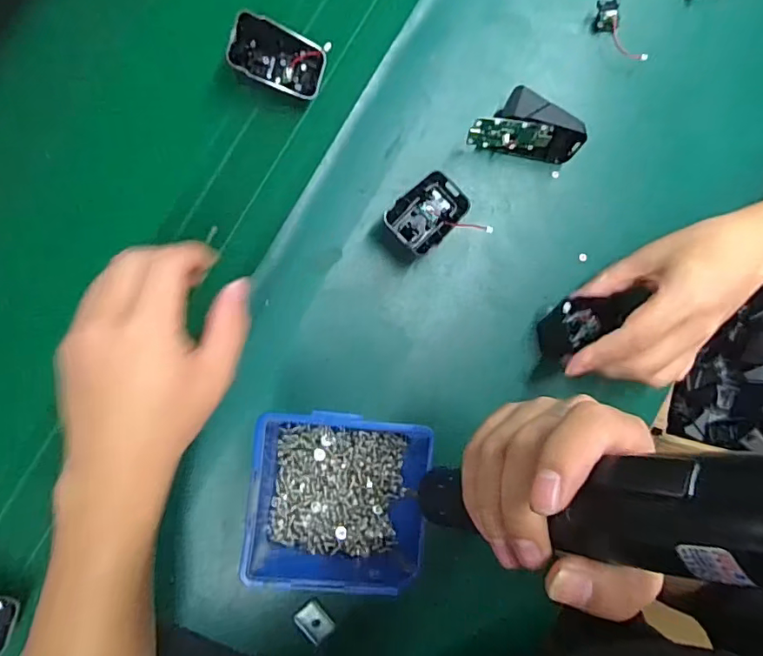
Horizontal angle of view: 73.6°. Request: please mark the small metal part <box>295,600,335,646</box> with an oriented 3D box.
[{"bbox_3d":[-0.050,0.222,0.386,0.019,0.005,0.029,-40,93,-8],"label":"small metal part"}]

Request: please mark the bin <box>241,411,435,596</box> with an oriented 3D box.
[{"bbox_3d":[-0.029,0.125,0.366,0.122,0.057,0.120,6,87,-8],"label":"bin"}]

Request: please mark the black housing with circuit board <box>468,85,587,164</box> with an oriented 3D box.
[{"bbox_3d":[0.115,-0.164,0.407,0.089,0.043,0.040,7,87,-8],"label":"black housing with circuit board"}]

